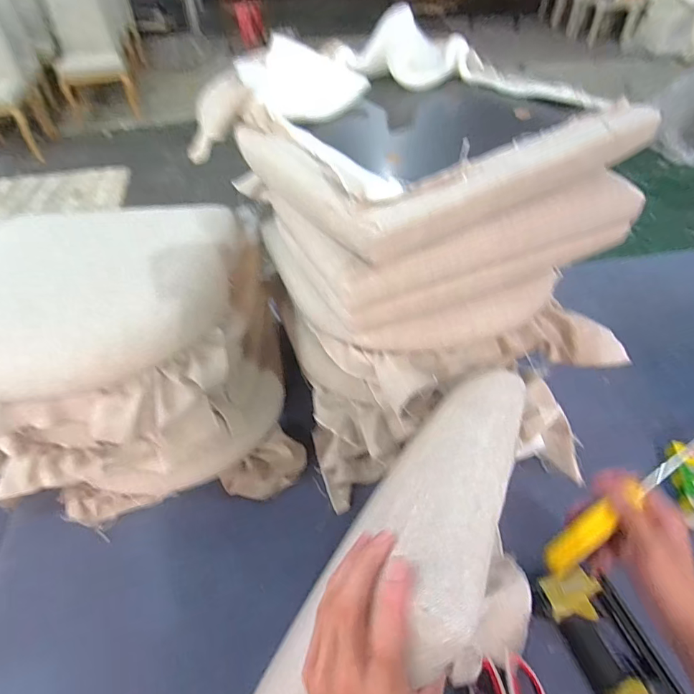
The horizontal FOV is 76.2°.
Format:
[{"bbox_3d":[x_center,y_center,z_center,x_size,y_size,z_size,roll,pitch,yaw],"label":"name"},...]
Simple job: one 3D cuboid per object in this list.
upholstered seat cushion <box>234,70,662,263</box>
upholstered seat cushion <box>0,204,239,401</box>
[{"bbox_3d":[0.118,-0.271,0.574,0.435,0.073,0.325,-27,52,-21],"label":"upholstered seat cushion"},{"bbox_3d":[-0.426,-0.098,0.703,0.447,0.082,0.447,-1,46,1],"label":"upholstered seat cushion"}]

